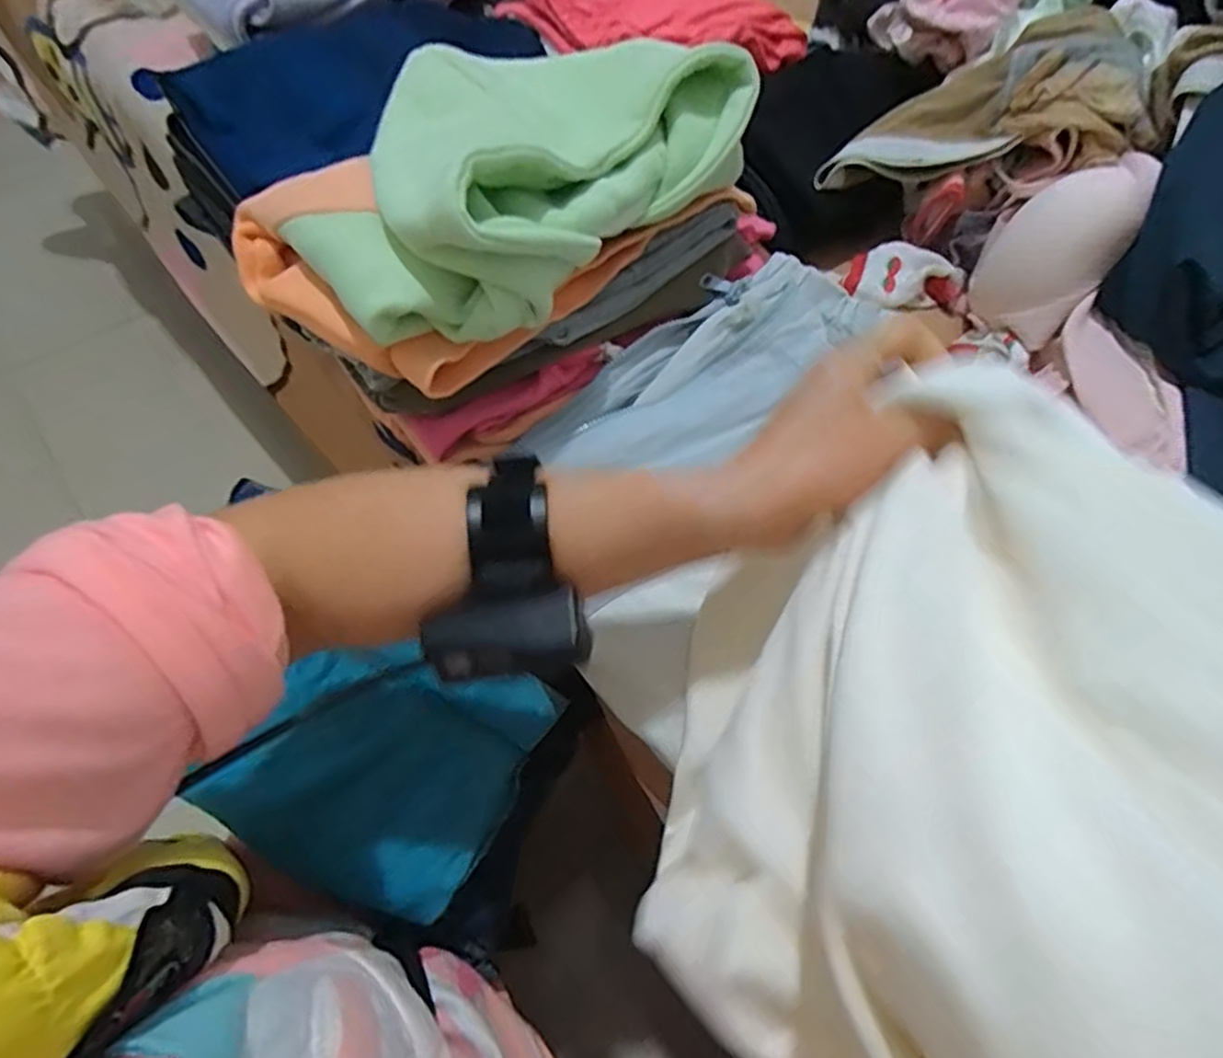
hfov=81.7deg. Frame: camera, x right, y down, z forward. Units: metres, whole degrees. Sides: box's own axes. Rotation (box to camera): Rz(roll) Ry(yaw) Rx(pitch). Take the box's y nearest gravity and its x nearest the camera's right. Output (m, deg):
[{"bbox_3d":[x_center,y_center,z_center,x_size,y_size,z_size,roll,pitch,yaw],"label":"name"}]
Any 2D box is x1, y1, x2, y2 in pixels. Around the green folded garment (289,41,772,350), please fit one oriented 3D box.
[{"bbox_3d":[-0.070,-0.240,0.453,0.195,0.079,0.295,38,64,19],"label":"green folded garment"}]

